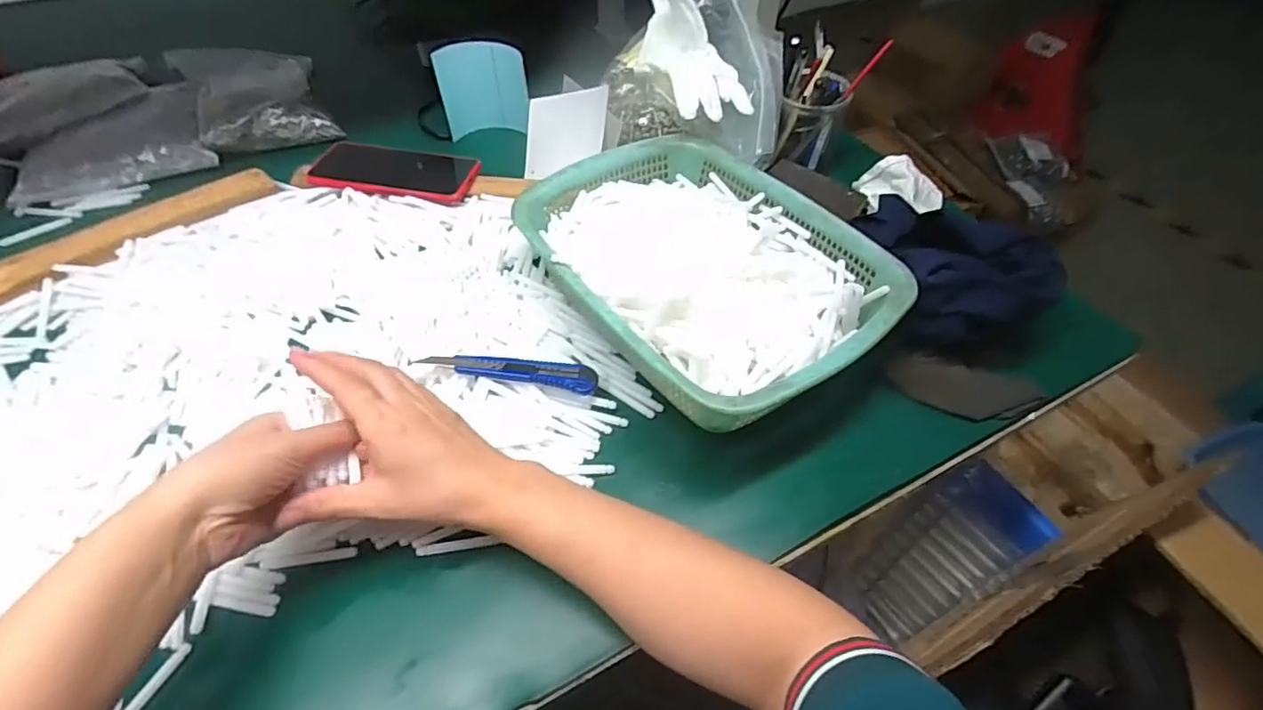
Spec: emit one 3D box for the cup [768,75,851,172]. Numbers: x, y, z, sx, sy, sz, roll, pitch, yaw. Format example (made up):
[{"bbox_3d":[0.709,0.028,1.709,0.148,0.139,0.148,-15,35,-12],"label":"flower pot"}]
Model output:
[{"bbox_3d":[0.190,-0.255,0.623,0.065,0.086,0.060,9,53,4],"label":"cup"}]

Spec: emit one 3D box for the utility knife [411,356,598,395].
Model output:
[{"bbox_3d":[-0.094,0.012,0.461,0.137,0.020,0.023,9,53,4],"label":"utility knife"}]

